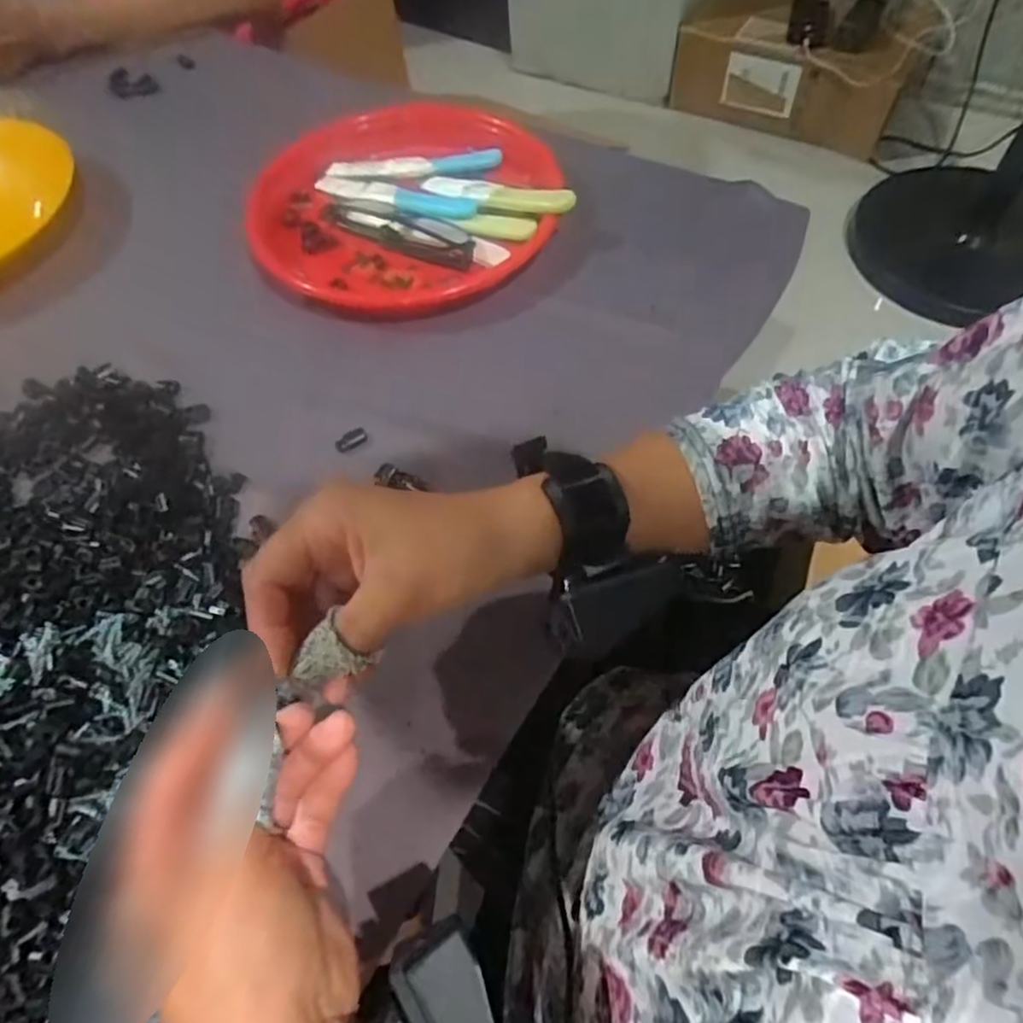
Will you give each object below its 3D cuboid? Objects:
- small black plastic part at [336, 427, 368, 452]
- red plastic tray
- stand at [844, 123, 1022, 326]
[{"bbox_3d":[-0.109,-0.049,0.443,0.022,0.006,0.012,-27,61,-14],"label":"small black plastic part"},{"bbox_3d":[-0.089,-0.266,0.552,0.255,0.030,0.248,-7,59,-4],"label":"red plastic tray"},{"bbox_3d":[0.886,-0.688,1.076,0.389,0.650,0.341,36,66,20],"label":"stand"}]

